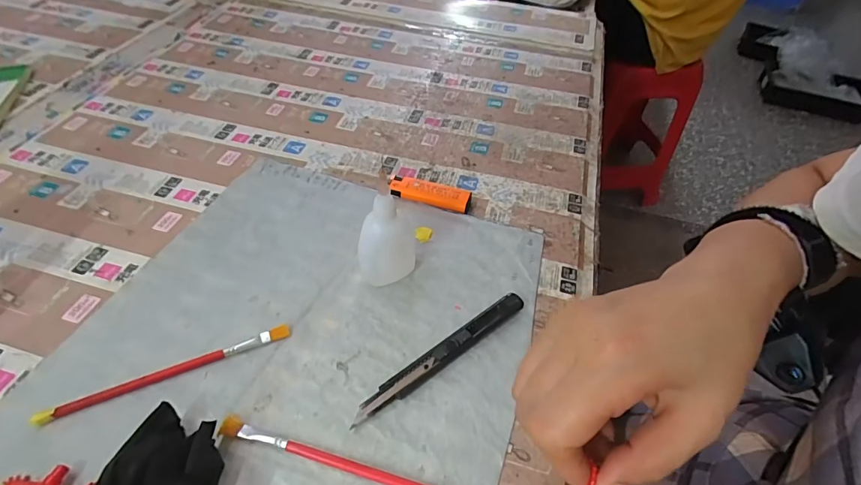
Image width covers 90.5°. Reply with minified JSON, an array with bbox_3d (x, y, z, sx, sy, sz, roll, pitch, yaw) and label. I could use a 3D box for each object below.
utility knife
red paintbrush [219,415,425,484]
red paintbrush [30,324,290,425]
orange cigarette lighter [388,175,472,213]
[{"bbox_3d":[0.009,0.077,0.298,0.144,0.012,0.015,-28,56,-26],"label":"utility knife"},{"bbox_3d":[-0.055,0.129,0.252,0.150,0.005,0.010,13,49,8],"label":"red paintbrush"},{"bbox_3d":[-0.172,0.086,0.286,0.154,0.006,0.011,-18,52,-19],"label":"red paintbrush"},{"bbox_3d":[-0.001,-0.046,0.406,0.078,0.013,0.022,14,49,8],"label":"orange cigarette lighter"}]

